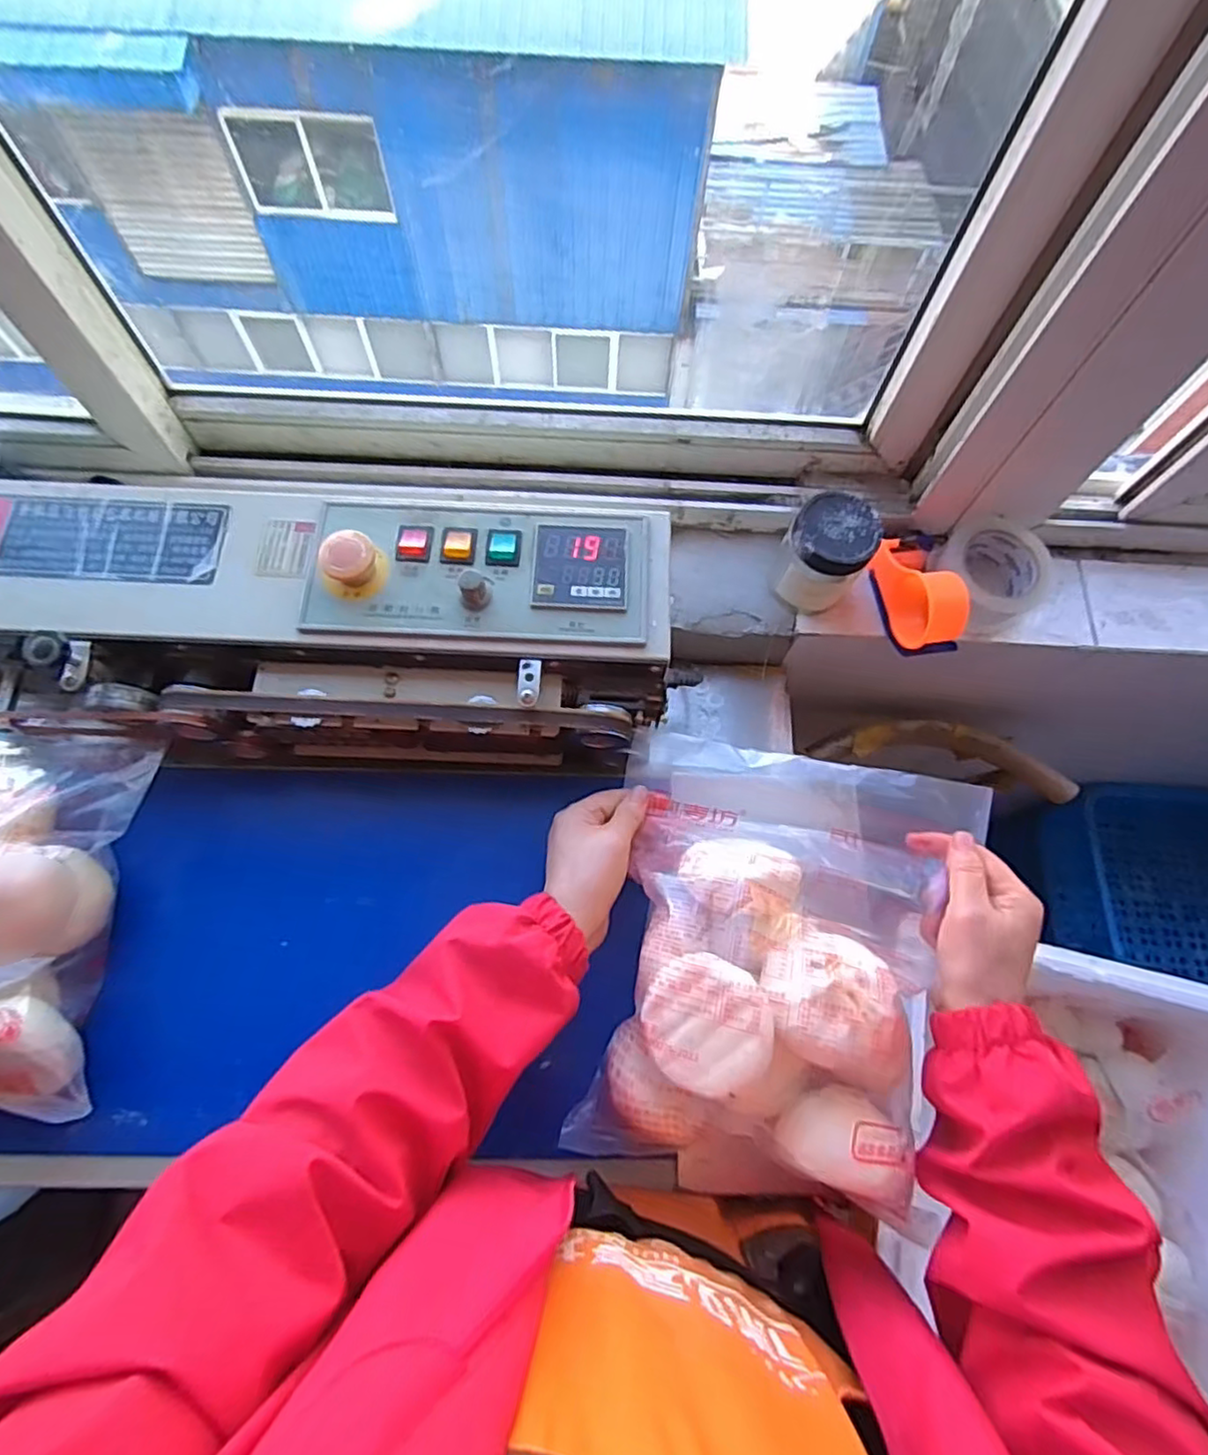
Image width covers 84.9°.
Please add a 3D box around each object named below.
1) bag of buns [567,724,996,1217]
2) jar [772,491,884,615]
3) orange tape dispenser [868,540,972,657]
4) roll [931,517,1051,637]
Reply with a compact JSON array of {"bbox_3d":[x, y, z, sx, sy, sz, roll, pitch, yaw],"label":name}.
[{"bbox_3d":[0.114,0.145,0.435,0.217,0.080,0.274,12,69,3],"label":"bag of buns"},{"bbox_3d":[0.225,-0.174,0.681,0.081,0.107,0.074,1,69,-2],"label":"jar"},{"bbox_3d":[0.330,-0.145,0.688,0.060,0.083,0.132,-6,69,-4],"label":"orange tape dispenser"},{"bbox_3d":[0.425,-0.169,0.716,0.110,0.056,0.108,1,69,-2],"label":"roll"}]

